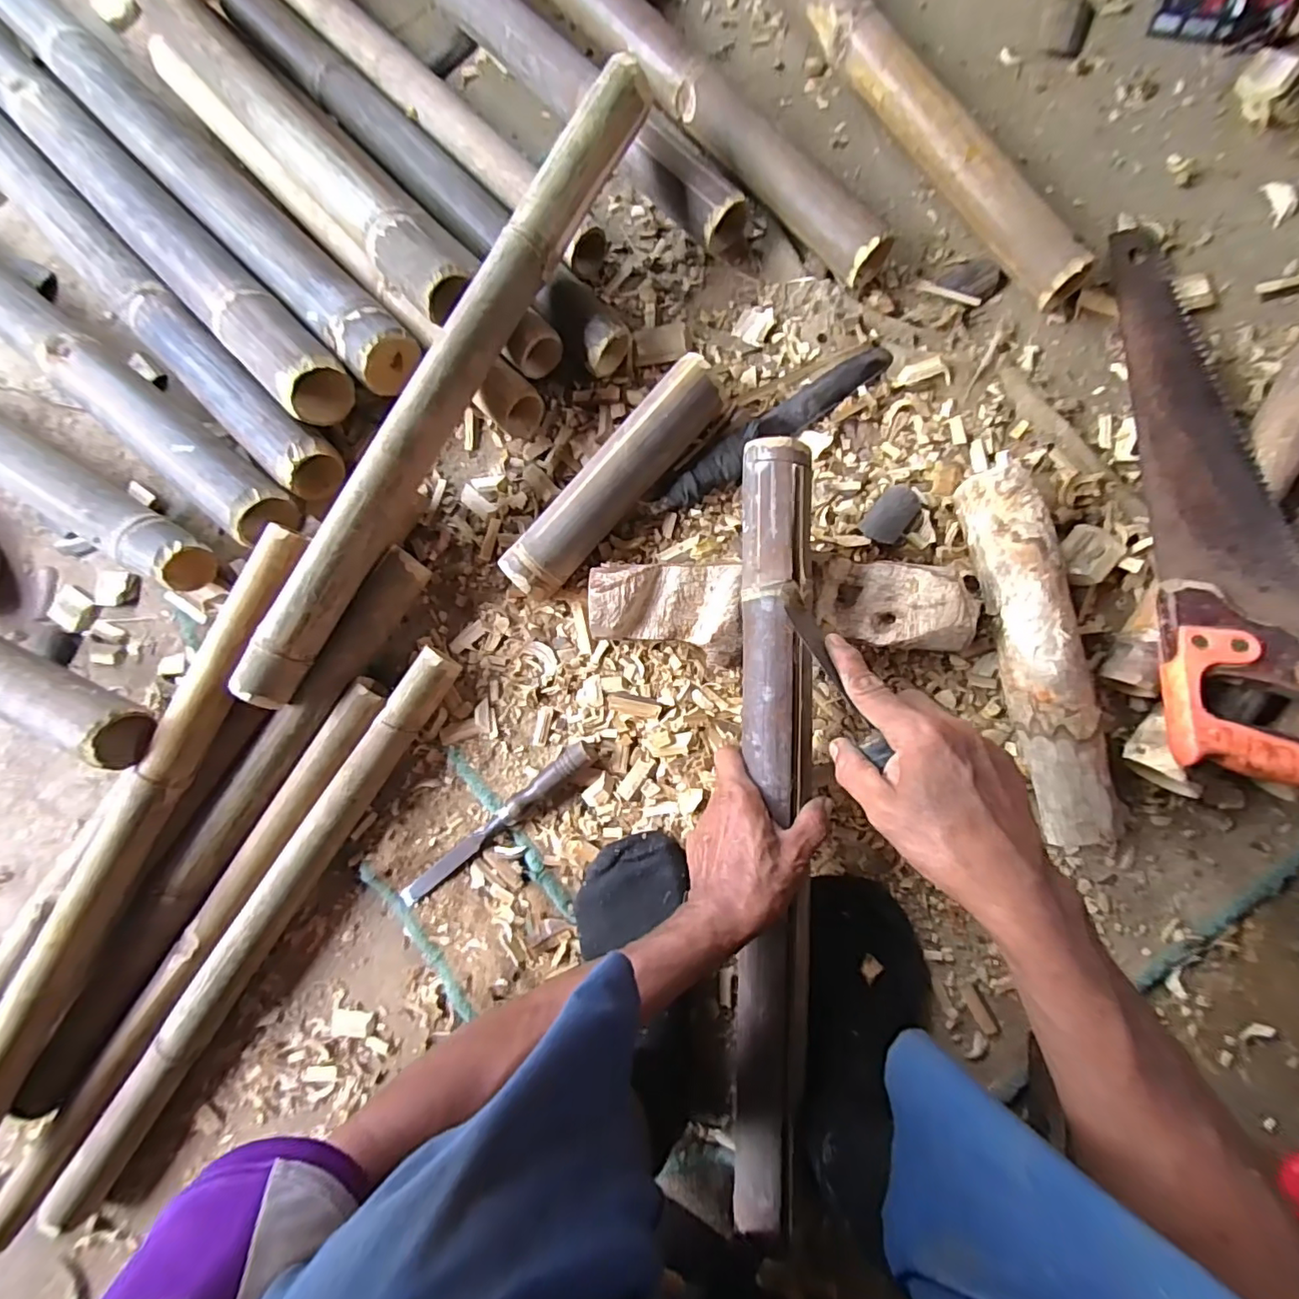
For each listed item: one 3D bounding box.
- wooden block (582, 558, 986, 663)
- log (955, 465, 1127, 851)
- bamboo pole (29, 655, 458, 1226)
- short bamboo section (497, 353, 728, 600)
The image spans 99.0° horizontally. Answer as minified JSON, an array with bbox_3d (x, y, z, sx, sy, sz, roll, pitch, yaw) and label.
[{"bbox_3d":[0.112,-0.036,0.509,0.330,0.059,0.084,0,85,7],"label":"wooden block"},{"bbox_3d":[0.331,0.002,0.480,0.056,0.062,0.319,-11,83,6],"label":"log"},{"bbox_3d":[-0.385,0.272,0.551,0.055,0.050,0.641,33,89,9],"label":"bamboo pole"},{"bbox_3d":[-0.034,-0.161,0.539,0.057,0.063,0.270,43,91,9],"label":"short bamboo section"}]

